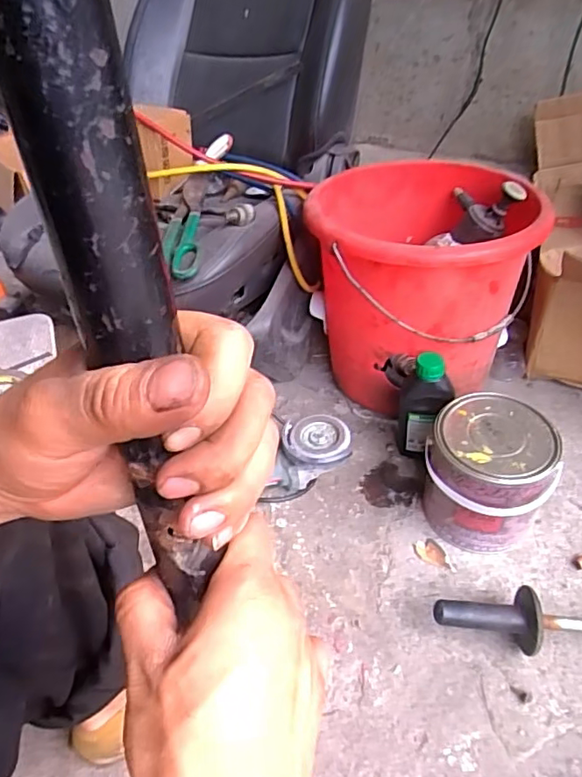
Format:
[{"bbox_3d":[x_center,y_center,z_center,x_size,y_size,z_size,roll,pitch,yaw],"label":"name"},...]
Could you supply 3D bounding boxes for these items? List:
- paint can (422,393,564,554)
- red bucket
[{"bbox_3d":[0.259,0.126,0.762,0.150,0.168,0.151,-1,40,1],"label":"paint can"},{"bbox_3d":[0.198,-0.161,0.947,0.333,0.318,0.333,-1,40,1],"label":"red bucket"}]

